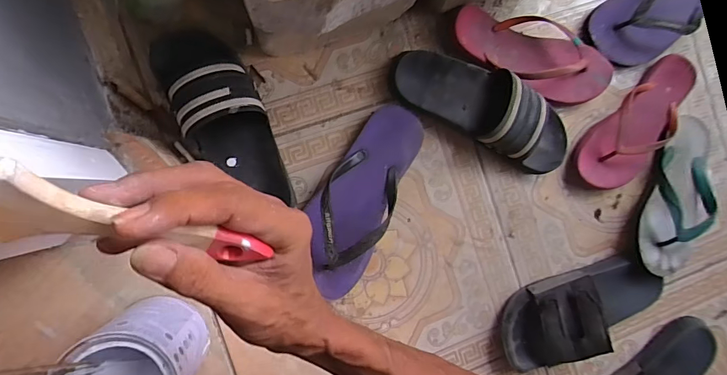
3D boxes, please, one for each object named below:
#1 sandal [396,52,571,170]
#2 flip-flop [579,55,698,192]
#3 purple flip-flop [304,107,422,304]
[{"bbox_3d":[0.168,-0.110,0.560,0.267,0.065,0.099,27,86,-8],"label":"sandal"},{"bbox_3d":[0.424,-0.098,0.630,0.232,0.057,0.095,-43,96,-6],"label":"flip-flop"},{"bbox_3d":[-0.006,0.015,0.540,0.095,0.053,0.267,25,87,-8],"label":"purple flip-flop"}]

